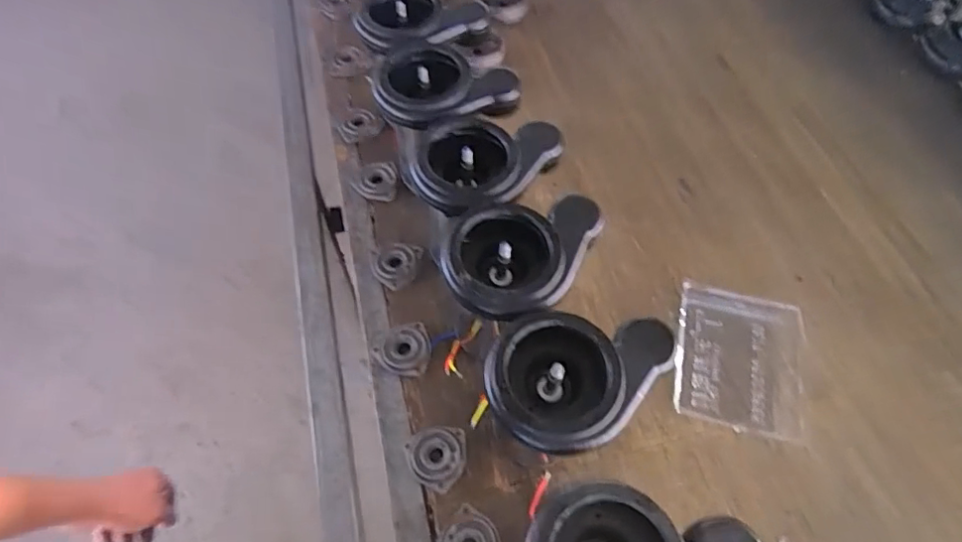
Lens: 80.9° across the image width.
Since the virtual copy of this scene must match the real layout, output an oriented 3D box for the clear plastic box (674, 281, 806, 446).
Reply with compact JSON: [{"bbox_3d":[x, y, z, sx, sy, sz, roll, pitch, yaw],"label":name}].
[{"bbox_3d":[0.307,0.109,0.671,0.142,0.026,0.167,12,60,4],"label":"clear plastic box"}]

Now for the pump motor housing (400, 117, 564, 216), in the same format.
[{"bbox_3d":[0.005,-0.106,0.621,0.162,0.055,0.127,5,60,1],"label":"pump motor housing"}]

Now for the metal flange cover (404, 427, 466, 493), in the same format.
[{"bbox_3d":[-0.049,0.200,0.605,0.062,0.009,0.065,-1,60,-3],"label":"metal flange cover"}]

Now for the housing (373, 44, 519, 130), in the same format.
[{"bbox_3d":[-0.044,-0.221,0.676,0.169,0.055,0.129,-13,60,-9],"label":"housing"}]

